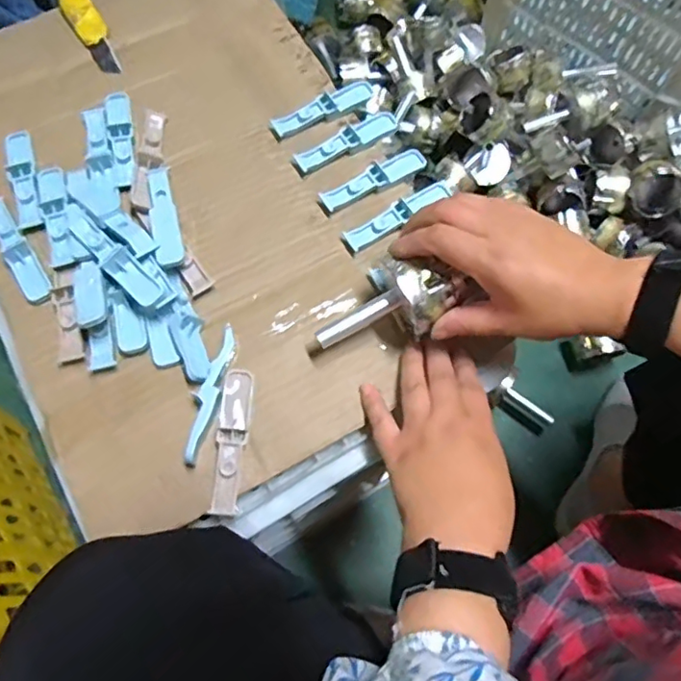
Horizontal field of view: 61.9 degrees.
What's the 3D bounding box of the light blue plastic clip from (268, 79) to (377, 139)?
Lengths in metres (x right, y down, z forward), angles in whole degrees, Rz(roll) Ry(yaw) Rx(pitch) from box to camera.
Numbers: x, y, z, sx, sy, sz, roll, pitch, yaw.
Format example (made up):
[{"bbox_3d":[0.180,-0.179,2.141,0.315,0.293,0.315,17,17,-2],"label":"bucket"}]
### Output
[{"bbox_3d":[-0.013,-0.207,0.506,0.101,0.017,0.023,-33,74,-13],"label":"light blue plastic clip"}]

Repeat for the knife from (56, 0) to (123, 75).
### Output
[{"bbox_3d":[-0.230,-0.288,0.526,0.027,0.011,0.104,-31,74,-12],"label":"knife"}]

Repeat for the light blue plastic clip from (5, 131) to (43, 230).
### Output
[{"bbox_3d":[-0.260,-0.134,0.466,0.021,0.009,0.099,-17,71,-8],"label":"light blue plastic clip"}]

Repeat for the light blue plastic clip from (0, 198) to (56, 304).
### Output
[{"bbox_3d":[-0.251,-0.068,0.439,0.022,0.011,0.104,-33,74,-13],"label":"light blue plastic clip"}]

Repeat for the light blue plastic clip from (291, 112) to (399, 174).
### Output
[{"bbox_3d":[0.008,-0.174,0.493,0.100,0.013,0.023,-33,74,-13],"label":"light blue plastic clip"}]

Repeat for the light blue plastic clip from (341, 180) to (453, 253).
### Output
[{"bbox_3d":[0.046,-0.101,0.460,0.093,0.010,0.019,-29,73,-12],"label":"light blue plastic clip"}]

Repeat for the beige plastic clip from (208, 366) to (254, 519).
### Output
[{"bbox_3d":[-0.074,0.068,0.390,0.020,0.012,0.099,3,69,-1],"label":"beige plastic clip"}]

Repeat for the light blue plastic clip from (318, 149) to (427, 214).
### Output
[{"bbox_3d":[0.029,-0.138,0.480,0.100,0.013,0.024,-31,74,-13],"label":"light blue plastic clip"}]

